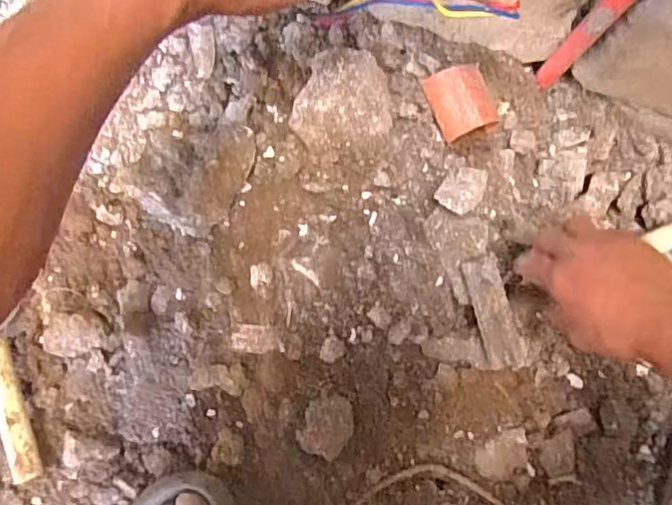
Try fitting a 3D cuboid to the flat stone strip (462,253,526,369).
[{"bbox_3d":[0.150,0.057,0.559,0.034,0.019,0.106,-16,84,-4],"label":"flat stone strip"}]

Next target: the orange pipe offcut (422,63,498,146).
[{"bbox_3d":[0.129,-0.154,0.596,0.059,0.043,0.068,-20,85,-5],"label":"orange pipe offcut"}]

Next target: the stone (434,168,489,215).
[{"bbox_3d":[0.128,-0.065,0.596,0.039,0.017,0.059,35,71,19],"label":"stone"}]

